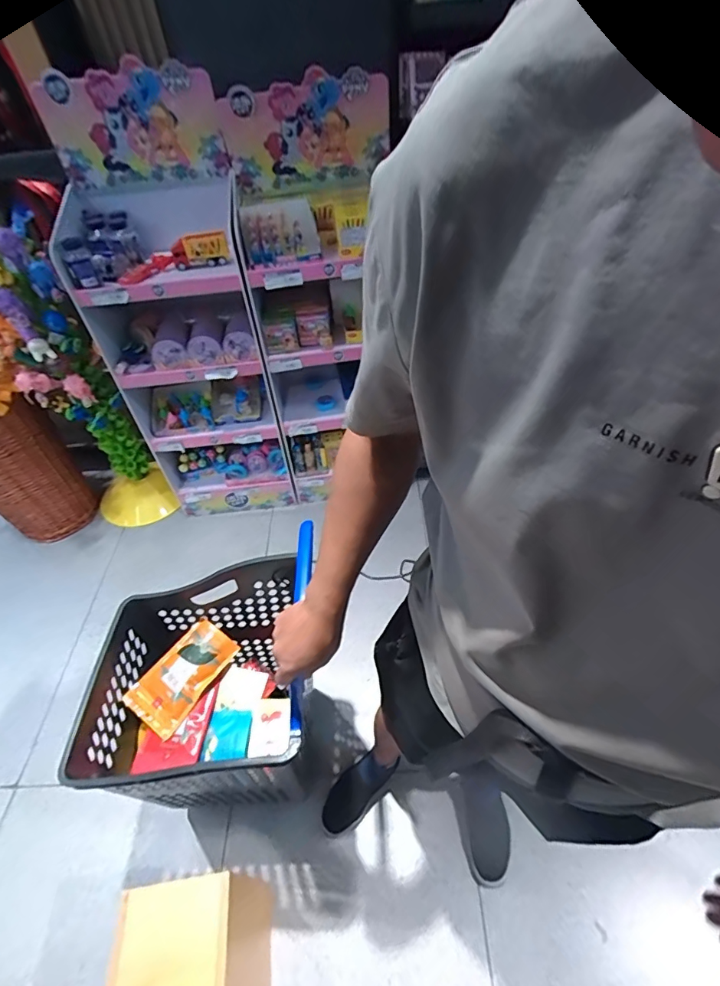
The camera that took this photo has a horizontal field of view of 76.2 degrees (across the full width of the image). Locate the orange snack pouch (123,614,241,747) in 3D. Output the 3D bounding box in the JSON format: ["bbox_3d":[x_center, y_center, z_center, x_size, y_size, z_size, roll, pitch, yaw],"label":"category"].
[{"bbox_3d":[-0.397,0.408,1.036,0.133,0.053,0.234,27,54,27],"label":"orange snack pouch"}]

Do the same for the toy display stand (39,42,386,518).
[{"bbox_3d":[-0.316,-0.463,1.431,0.844,1.198,0.278,-9,46,-4],"label":"toy display stand"}]

